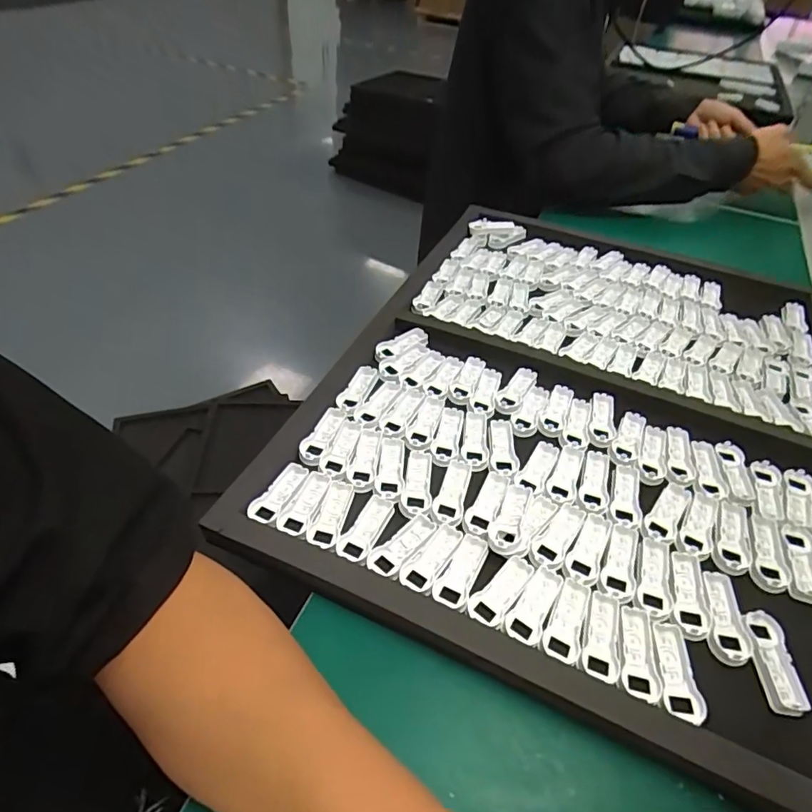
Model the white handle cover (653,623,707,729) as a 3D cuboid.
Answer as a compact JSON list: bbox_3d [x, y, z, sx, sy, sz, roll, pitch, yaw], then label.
[{"bbox_3d":[0.156,0.152,0.303,0.021,0.011,0.054,9,47,6],"label":"white handle cover"}]

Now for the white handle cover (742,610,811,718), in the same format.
[{"bbox_3d":[0.219,0.153,0.315,0.023,0.007,0.056,6,46,3],"label":"white handle cover"}]

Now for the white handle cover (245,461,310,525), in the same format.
[{"bbox_3d":[-0.089,0.064,0.378,0.020,0.010,0.053,24,50,19],"label":"white handle cover"}]

